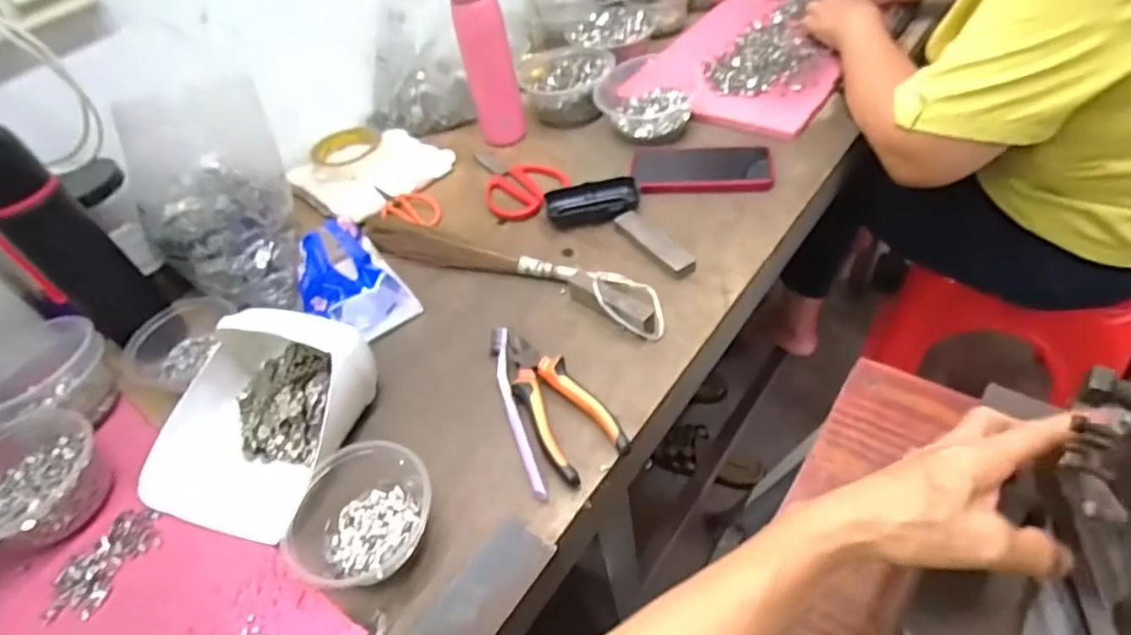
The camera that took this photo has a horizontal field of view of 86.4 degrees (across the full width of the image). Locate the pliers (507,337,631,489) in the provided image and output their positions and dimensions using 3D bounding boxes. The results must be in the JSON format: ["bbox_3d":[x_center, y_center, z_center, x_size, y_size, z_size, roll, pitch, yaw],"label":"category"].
[{"bbox_3d":[-0.012,0.071,0.523,0.063,0.021,0.151,-28,53,-16],"label":"pliers"}]

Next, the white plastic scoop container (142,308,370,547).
[{"bbox_3d":[-0.264,0.077,0.508,0.148,0.077,0.177,10,52,14],"label":"white plastic scoop container"}]

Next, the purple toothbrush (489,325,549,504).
[{"bbox_3d":[-0.045,0.078,0.528,0.019,0.014,0.175,-14,50,-5],"label":"purple toothbrush"}]

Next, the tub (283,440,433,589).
[{"bbox_3d":[-0.155,0.152,0.459,0.103,0.040,0.106,-3,50,4],"label":"tub"}]

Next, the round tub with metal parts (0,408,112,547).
[{"bbox_3d":[-0.451,0.134,0.504,0.118,0.052,0.113,-6,46,6],"label":"round tub with metal parts"}]

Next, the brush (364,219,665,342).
[{"bbox_3d":[-0.068,-0.061,0.642,0.374,0.024,0.060,19,55,21],"label":"brush"}]

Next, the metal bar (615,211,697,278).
[{"bbox_3d":[0.095,-0.082,0.648,0.028,0.014,0.112,-29,53,-17],"label":"metal bar"}]

